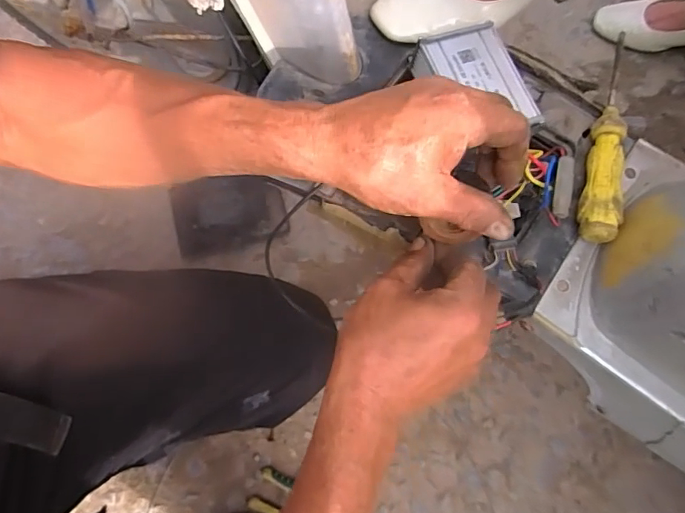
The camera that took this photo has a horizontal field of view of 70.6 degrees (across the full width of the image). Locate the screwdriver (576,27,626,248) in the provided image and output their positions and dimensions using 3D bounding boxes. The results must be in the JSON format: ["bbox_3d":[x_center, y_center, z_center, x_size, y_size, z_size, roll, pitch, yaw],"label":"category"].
[{"bbox_3d":[0.216,-0.093,0.394,0.027,0.029,0.167,14,79,5],"label":"screwdriver"}]

